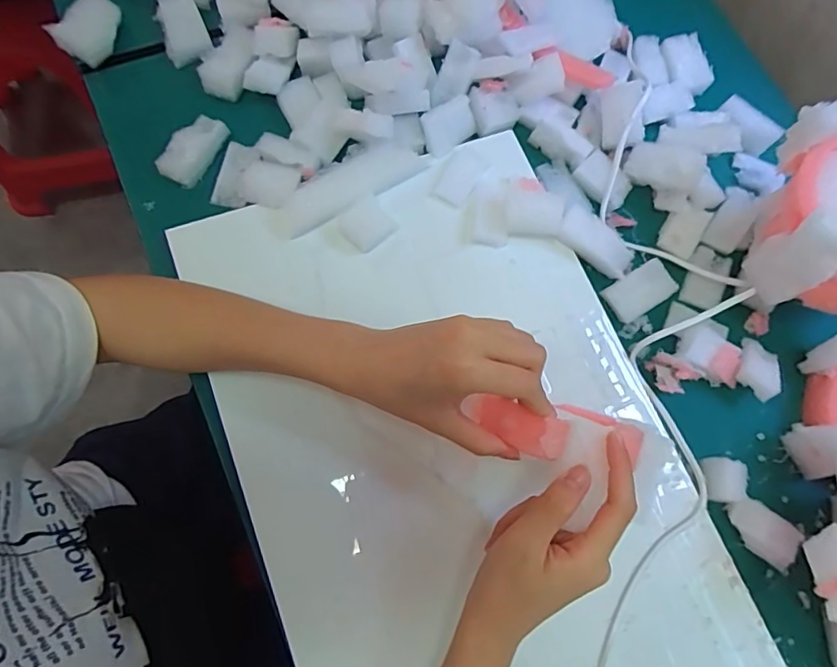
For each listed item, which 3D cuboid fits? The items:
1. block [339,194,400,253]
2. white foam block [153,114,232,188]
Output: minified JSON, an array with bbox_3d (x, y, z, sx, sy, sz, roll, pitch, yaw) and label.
[{"bbox_3d":[-0.041,-0.086,0.410,0.038,0.009,0.036,-41,81,-15],"label":"block"},{"bbox_3d":[-0.181,-0.150,0.420,0.031,0.019,0.062,35,73,6],"label":"white foam block"}]

